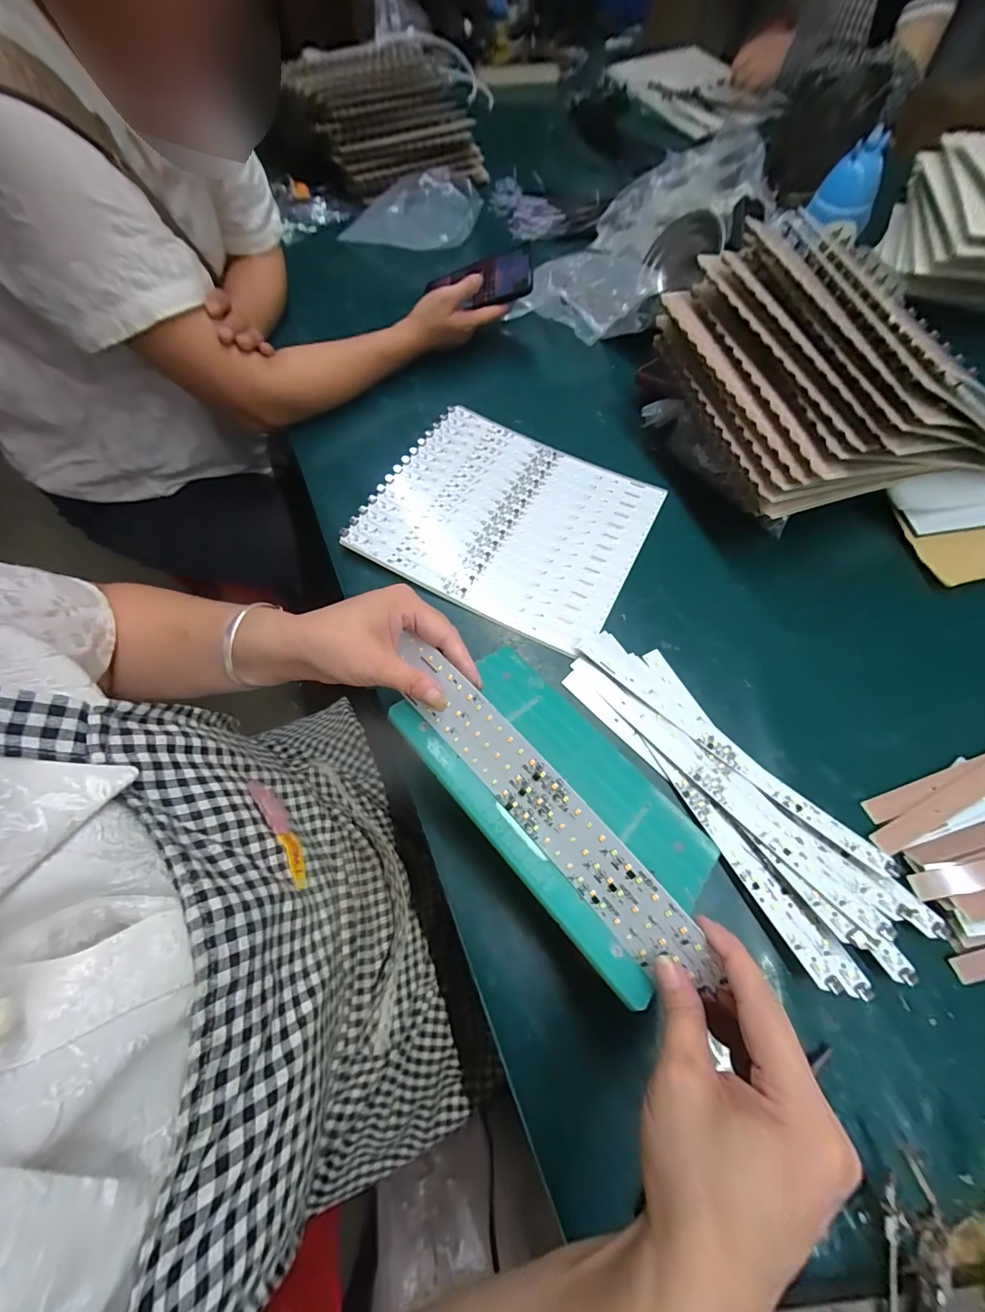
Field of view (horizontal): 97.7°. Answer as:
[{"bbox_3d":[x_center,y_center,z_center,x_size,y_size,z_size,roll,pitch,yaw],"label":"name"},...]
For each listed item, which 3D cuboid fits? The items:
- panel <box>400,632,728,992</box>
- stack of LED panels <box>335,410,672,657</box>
[{"bbox_3d":[0.024,0.090,0.278,0.259,0.049,0.006,46,31,18],"label":"panel"},{"bbox_3d":[0.020,-0.157,0.478,0.283,0.018,0.242,26,66,12],"label":"stack of LED panels"}]

